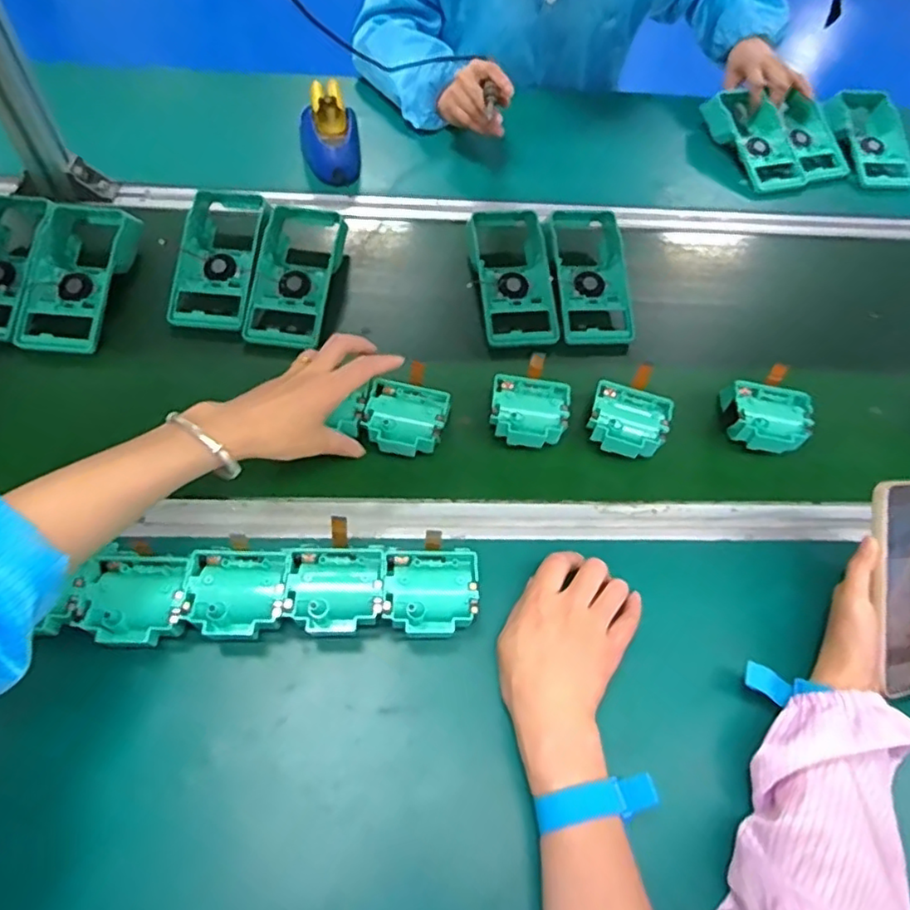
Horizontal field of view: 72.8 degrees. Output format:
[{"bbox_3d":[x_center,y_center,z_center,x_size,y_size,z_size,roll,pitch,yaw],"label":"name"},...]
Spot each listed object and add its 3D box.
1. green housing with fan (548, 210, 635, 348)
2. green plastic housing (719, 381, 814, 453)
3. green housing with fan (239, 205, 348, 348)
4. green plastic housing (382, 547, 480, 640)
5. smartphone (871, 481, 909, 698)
[{"bbox_3d":[0.156,-0.211,0.728,0.089,0.043,0.193,0,67,-6],"label":"green housing with fan"},{"bbox_3d":[0.312,-0.036,0.621,0.076,0.033,0.067,12,57,4],"label":"green plastic housing"},{"bbox_3d":[-0.175,-0.204,0.699,0.084,0.055,0.189,5,57,0],"label":"green housing with fan"},{"bbox_3d":[-0.018,0.113,0.491,0.070,0.039,0.066,0,57,-3],"label":"green plastic housing"},{"bbox_3d":[0.361,0.104,0.488,0.089,0.012,0.164,6,86,-21],"label":"smartphone"}]

